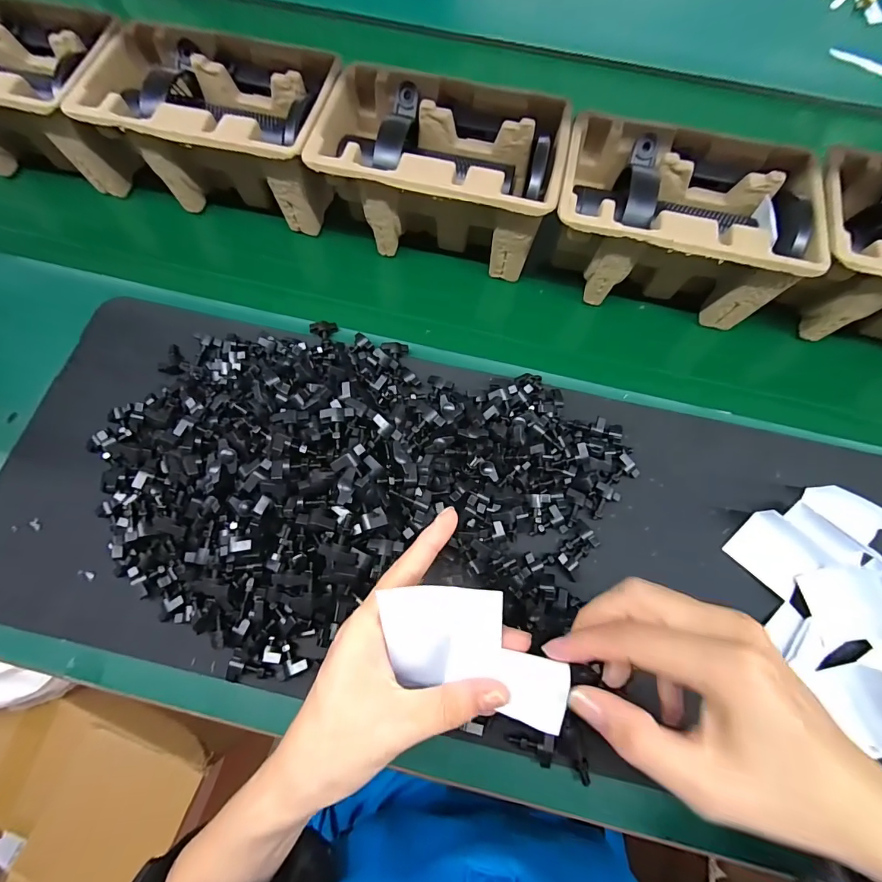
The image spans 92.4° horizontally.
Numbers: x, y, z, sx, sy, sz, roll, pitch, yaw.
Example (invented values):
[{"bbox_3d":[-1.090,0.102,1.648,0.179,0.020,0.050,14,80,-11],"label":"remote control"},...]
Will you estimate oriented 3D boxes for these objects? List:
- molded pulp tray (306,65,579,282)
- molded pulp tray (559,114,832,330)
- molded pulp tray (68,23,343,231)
[{"bbox_3d":[-0.002,-0.263,0.428,0.230,0.103,0.141,11,68,6],"label":"molded pulp tray"},{"bbox_3d":[0.220,-0.206,0.414,0.216,0.107,0.142,14,68,7],"label":"molded pulp tray"},{"bbox_3d":[-0.216,-0.317,0.441,0.227,0.107,0.150,8,67,4],"label":"molded pulp tray"}]

